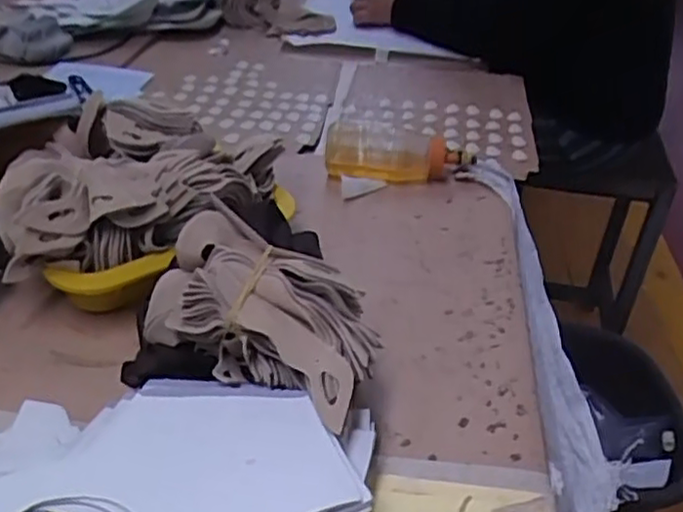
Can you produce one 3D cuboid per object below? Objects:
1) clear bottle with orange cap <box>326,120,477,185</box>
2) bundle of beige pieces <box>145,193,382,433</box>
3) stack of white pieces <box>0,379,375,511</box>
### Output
[{"bbox_3d":[0.055,-0.111,0.684,0.139,0.053,0.069,2,36,-1],"label":"clear bottle with orange cap"},{"bbox_3d":[-0.044,0.030,0.408,0.144,0.057,0.081,21,40,24],"label":"bundle of beige pieces"},{"bbox_3d":[-0.097,0.117,0.346,0.219,0.050,0.104,4,36,1],"label":"stack of white pieces"}]

